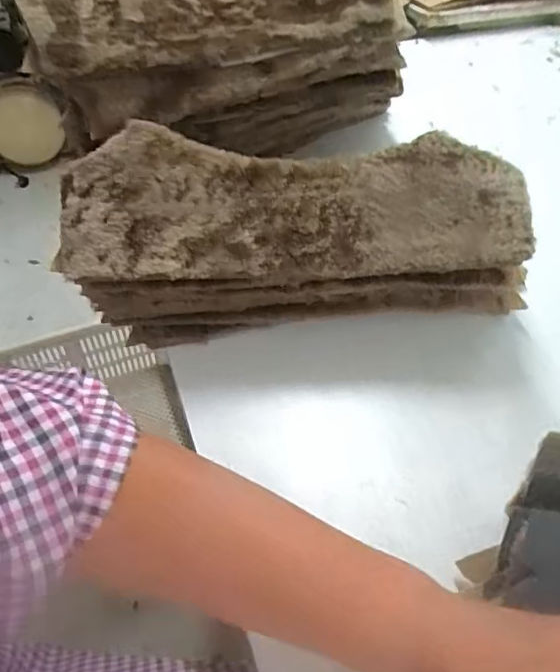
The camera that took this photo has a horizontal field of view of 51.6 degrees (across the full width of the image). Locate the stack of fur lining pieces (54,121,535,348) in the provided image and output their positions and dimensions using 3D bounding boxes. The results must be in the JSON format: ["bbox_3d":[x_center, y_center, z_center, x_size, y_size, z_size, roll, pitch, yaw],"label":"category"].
[{"bbox_3d":[0.012,-0.077,0.467,0.346,0.122,0.110,-2,49,-1],"label":"stack of fur lining pieces"}]

